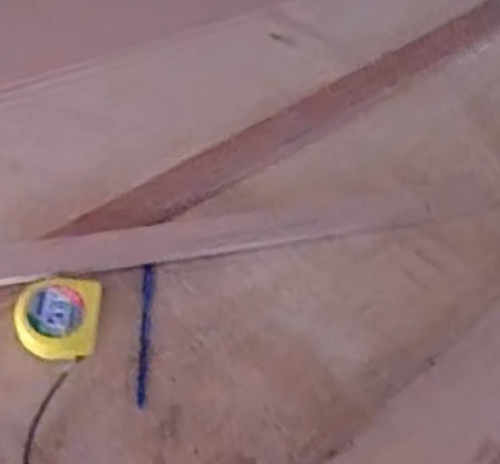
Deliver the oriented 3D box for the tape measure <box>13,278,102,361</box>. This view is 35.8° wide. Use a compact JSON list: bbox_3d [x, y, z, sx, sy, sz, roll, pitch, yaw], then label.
[{"bbox_3d":[-0.159,0.072,0.640,0.065,0.024,0.065,-1,61,-4],"label":"tape measure"}]

